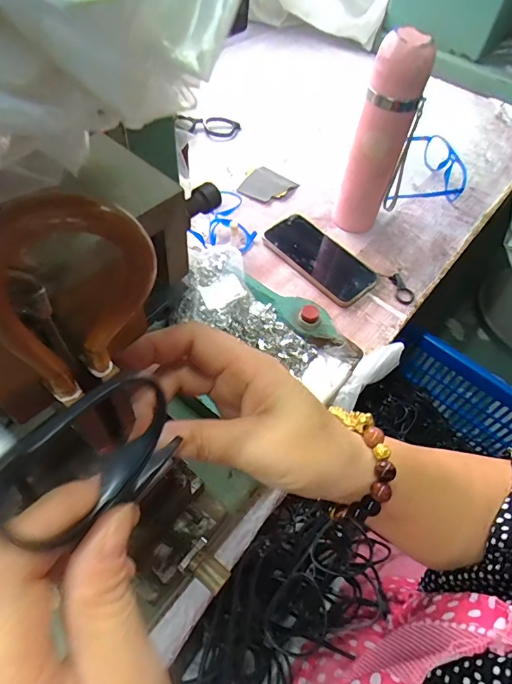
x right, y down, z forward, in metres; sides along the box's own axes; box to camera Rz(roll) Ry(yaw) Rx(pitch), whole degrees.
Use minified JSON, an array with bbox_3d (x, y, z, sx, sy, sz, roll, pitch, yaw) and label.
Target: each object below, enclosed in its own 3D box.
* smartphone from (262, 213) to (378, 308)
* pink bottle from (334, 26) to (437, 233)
[{"bbox_3d":[0.088,-0.120,0.581,0.085,0.016,0.164,-37,66,-24],"label":"smartphone"},{"bbox_3d":[0.162,-0.252,0.532,0.068,0.241,0.058,25,59,12],"label":"pink bottle"}]

